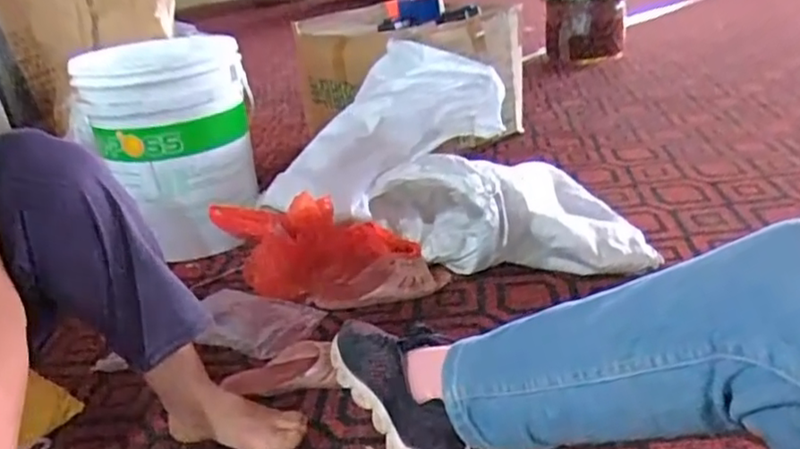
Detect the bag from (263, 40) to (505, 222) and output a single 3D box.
[{"bbox_3d":[-0.043,-0.189,1.291,0.535,0.203,0.205,-35,32,-13],"label":"bag"}]

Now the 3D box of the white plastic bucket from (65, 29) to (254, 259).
[{"bbox_3d":[-0.432,-0.152,1.205,0.305,0.386,0.301,-17,27,-19],"label":"white plastic bucket"}]

